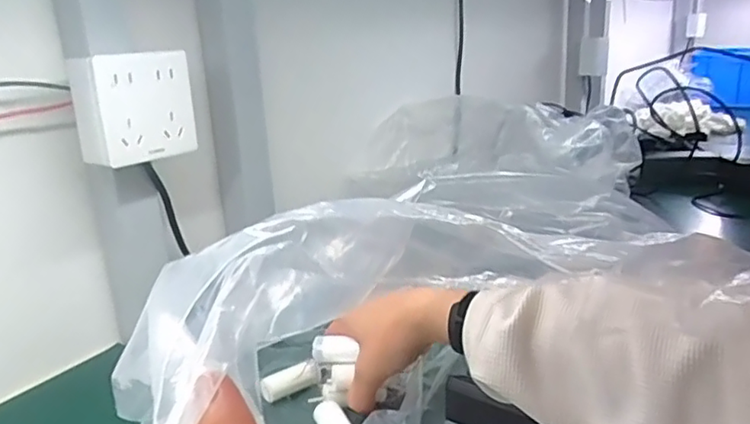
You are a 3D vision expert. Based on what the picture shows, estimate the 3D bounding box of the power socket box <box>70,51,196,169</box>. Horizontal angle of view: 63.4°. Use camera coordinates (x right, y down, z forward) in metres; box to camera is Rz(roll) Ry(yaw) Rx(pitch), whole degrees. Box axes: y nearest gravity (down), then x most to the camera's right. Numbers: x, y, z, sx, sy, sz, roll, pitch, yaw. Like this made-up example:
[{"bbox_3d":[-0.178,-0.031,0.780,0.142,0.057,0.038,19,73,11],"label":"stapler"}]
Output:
[{"bbox_3d":[-0.201,-0.088,0.513,0.037,0.085,0.091,11,21,39],"label":"power socket box"}]

